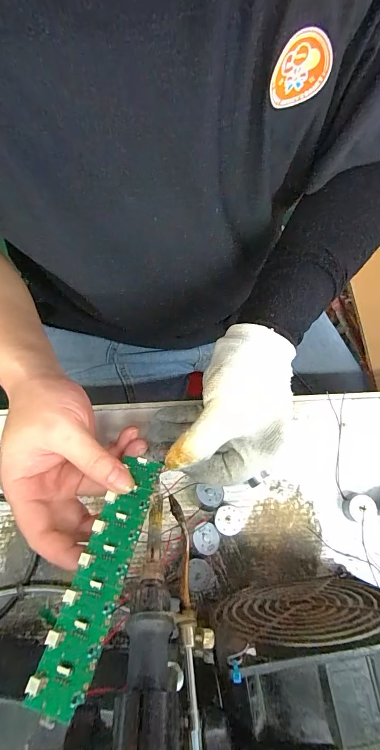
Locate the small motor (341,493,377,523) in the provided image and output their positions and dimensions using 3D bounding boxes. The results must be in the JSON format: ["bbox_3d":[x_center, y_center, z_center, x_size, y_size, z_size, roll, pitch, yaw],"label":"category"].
[{"bbox_3d":[0.144,0.112,0.284,0.022,0.019,0.023,0,70,0],"label":"small motor"}]

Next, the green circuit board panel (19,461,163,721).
[{"bbox_3d":[-0.053,0.117,0.207,0.030,0.005,0.137,17,56,6],"label":"green circuit board panel"}]

